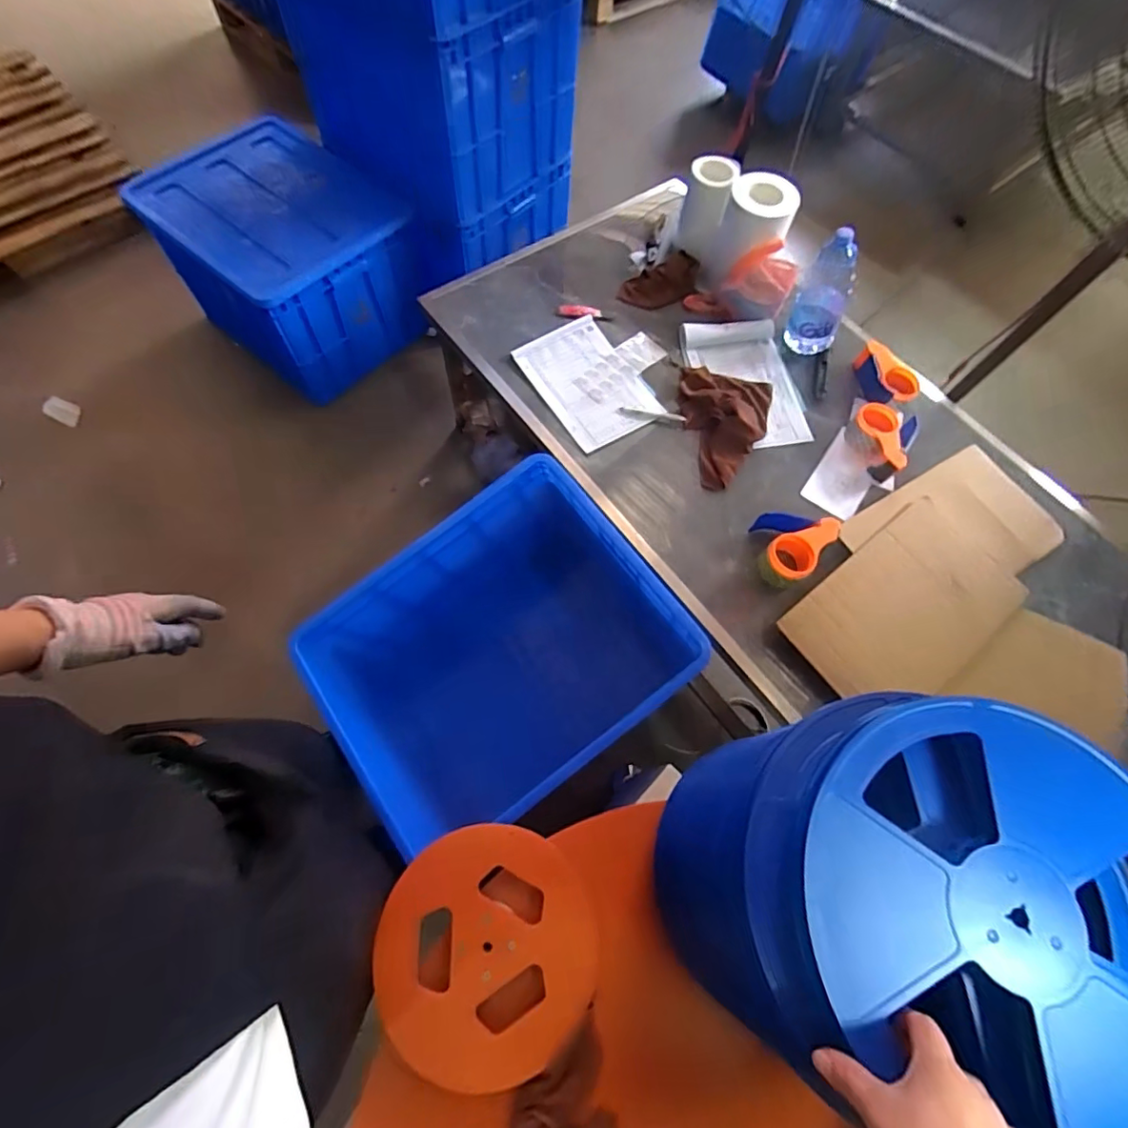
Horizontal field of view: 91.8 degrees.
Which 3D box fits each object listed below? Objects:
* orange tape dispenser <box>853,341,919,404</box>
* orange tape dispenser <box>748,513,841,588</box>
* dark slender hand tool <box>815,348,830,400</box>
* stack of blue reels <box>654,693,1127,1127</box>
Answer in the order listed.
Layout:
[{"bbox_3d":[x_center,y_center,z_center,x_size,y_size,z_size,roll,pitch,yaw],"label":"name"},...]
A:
[{"bbox_3d":[0.659,-0.389,1.134,0.056,0.065,0.151,-32,72,-15],"label":"orange tape dispenser"},{"bbox_3d":[0.427,-0.035,0.990,0.143,0.065,0.126,-11,67,-7],"label":"orange tape dispenser"},{"bbox_3d":[0.561,-0.409,1.185,0.021,0.021,0.123,14,66,3],"label":"dark slender hand tool"},{"bbox_3d":[0.312,0.317,0.548,0.358,0.319,0.310,13,66,3],"label":"stack of blue reels"}]

